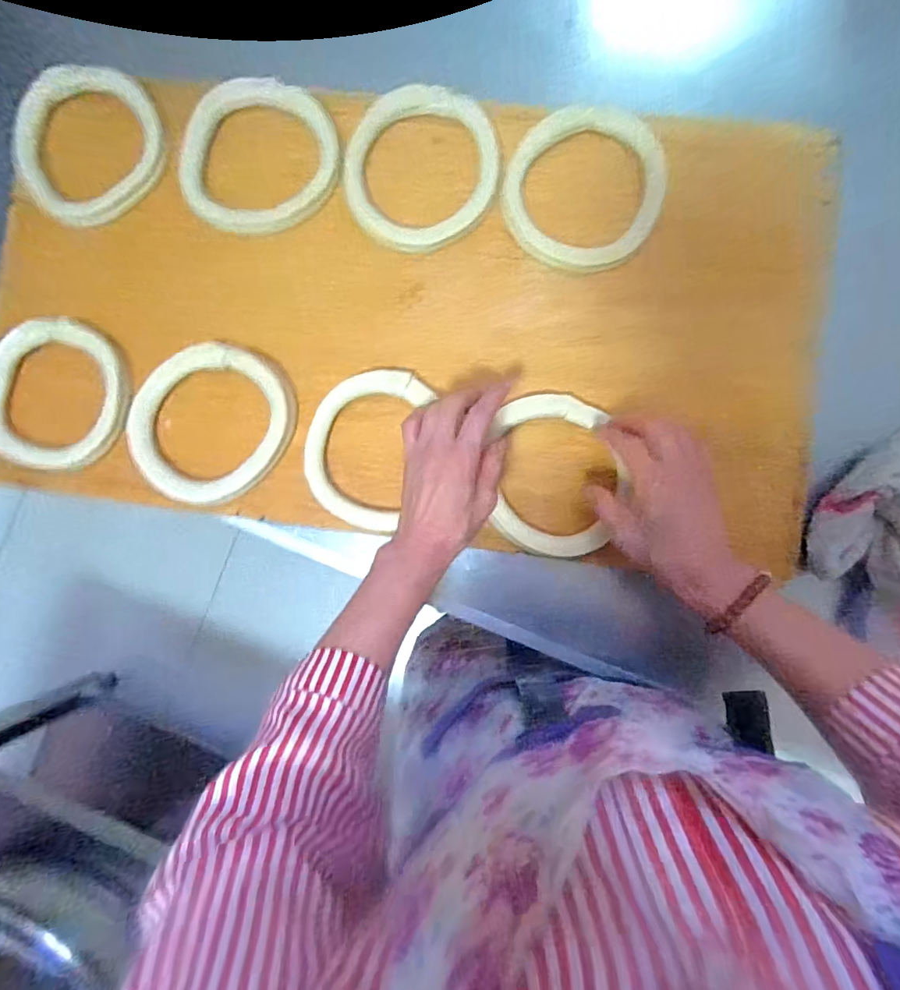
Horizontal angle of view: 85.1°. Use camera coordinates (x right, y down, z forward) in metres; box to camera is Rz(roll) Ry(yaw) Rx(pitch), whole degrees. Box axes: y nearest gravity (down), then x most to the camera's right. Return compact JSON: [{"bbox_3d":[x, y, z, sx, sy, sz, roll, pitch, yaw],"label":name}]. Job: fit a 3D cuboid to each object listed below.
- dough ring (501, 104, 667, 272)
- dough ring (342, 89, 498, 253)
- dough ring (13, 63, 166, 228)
[{"bbox_3d":[0.120,-0.279,0.444,0.140,0.025,0.133,0,88,3],"label":"dough ring"},{"bbox_3d":[-0.026,-0.301,0.453,0.143,0.022,0.136,0,89,3],"label":"dough ring"},{"bbox_3d":[-0.361,-0.348,0.481,0.149,0.016,0.149,0,89,3],"label":"dough ring"}]

